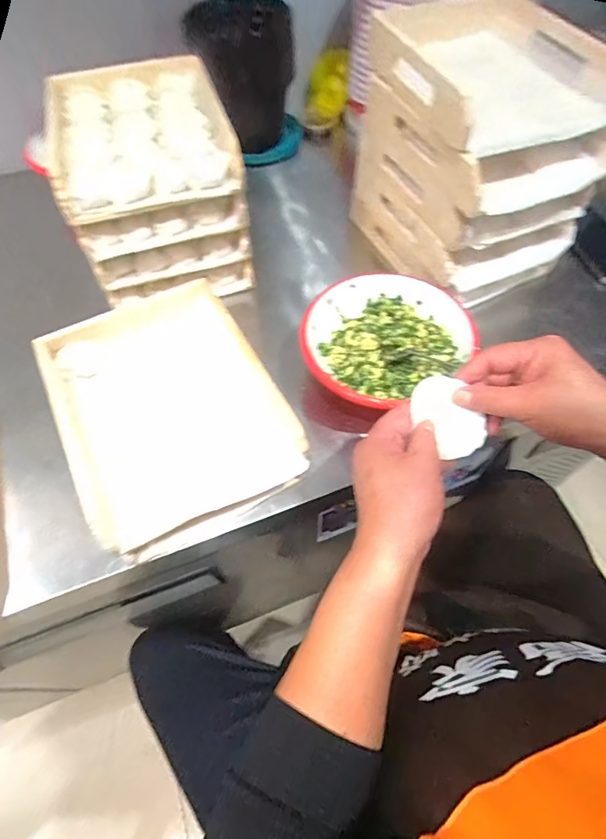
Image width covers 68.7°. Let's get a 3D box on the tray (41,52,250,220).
[{"bbox_3d":[-0.205,-0.362,0.552,0.201,0.046,0.271,-17,60,-9],"label":"tray"}]

